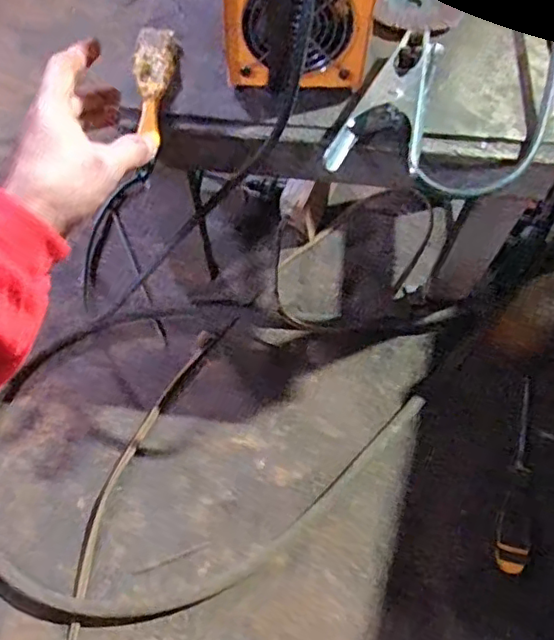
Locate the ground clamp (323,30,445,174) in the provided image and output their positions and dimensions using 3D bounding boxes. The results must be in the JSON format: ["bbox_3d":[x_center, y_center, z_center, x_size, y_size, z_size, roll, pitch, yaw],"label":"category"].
[{"bbox_3d":[0.093,-0.182,0.478,0.066,0.031,0.159,16,64,8],"label":"ground clamp"}]

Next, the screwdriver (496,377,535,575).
[{"bbox_3d":[0.268,0.168,0.637,0.034,0.024,0.205,18,64,8],"label":"screwdriver"}]

